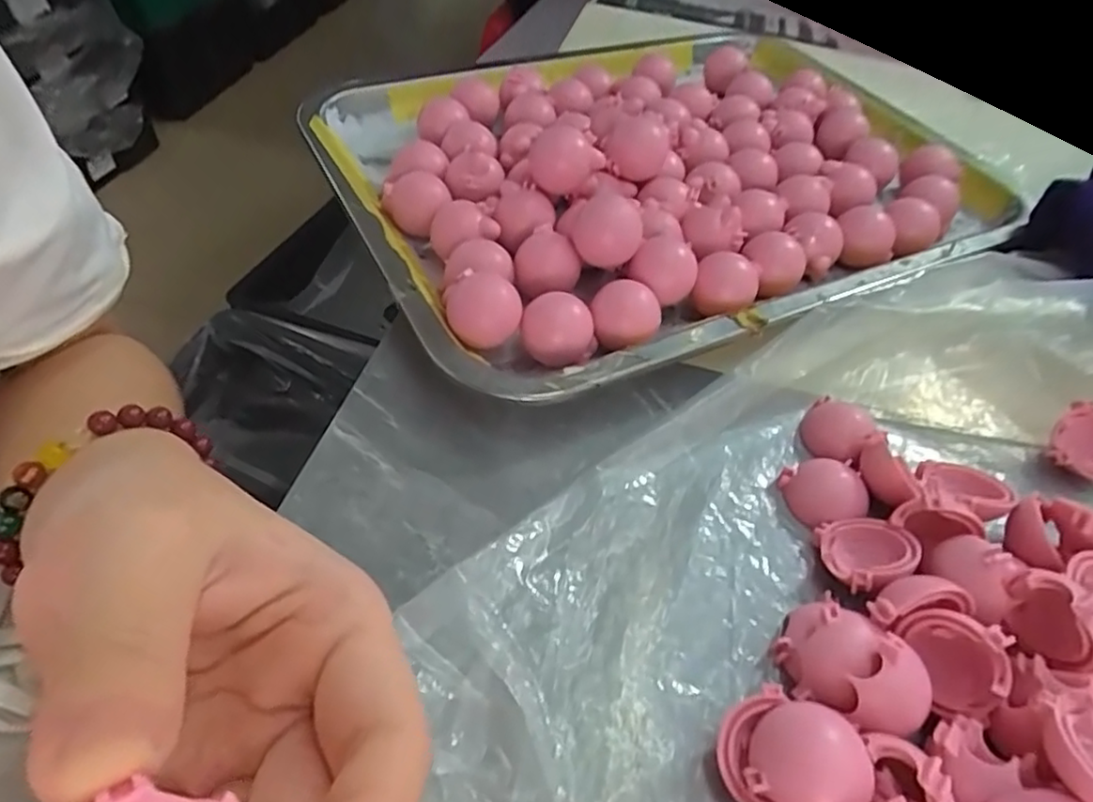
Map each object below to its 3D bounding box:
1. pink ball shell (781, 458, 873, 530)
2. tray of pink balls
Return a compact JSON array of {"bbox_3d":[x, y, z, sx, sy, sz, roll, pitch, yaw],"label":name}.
[{"bbox_3d":[0.102,0.032,0.237,0.027,0.010,0.026,3,50,-3],"label":"pink ball shell"},{"bbox_3d":[0.062,-0.138,0.355,0.336,0.054,0.266,-19,55,-20],"label":"tray of pink balls"}]

